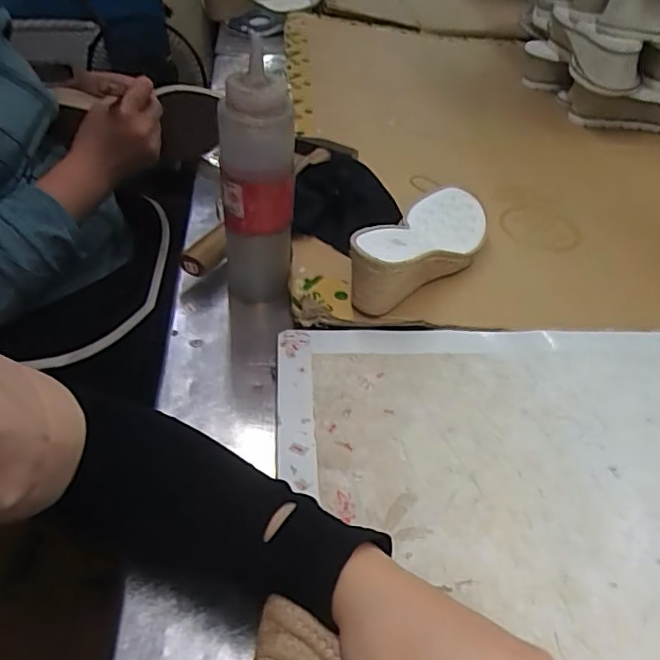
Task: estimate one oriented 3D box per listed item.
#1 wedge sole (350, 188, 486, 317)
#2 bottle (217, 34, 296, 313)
[{"bbox_3d":[0.094,-0.088,0.539,0.074,0.074,0.226,22,45,18],"label":"wedge sole"},{"bbox_3d":[-0.060,-0.115,0.463,0.057,0.180,0.051,-1,43,-6],"label":"bottle"}]

